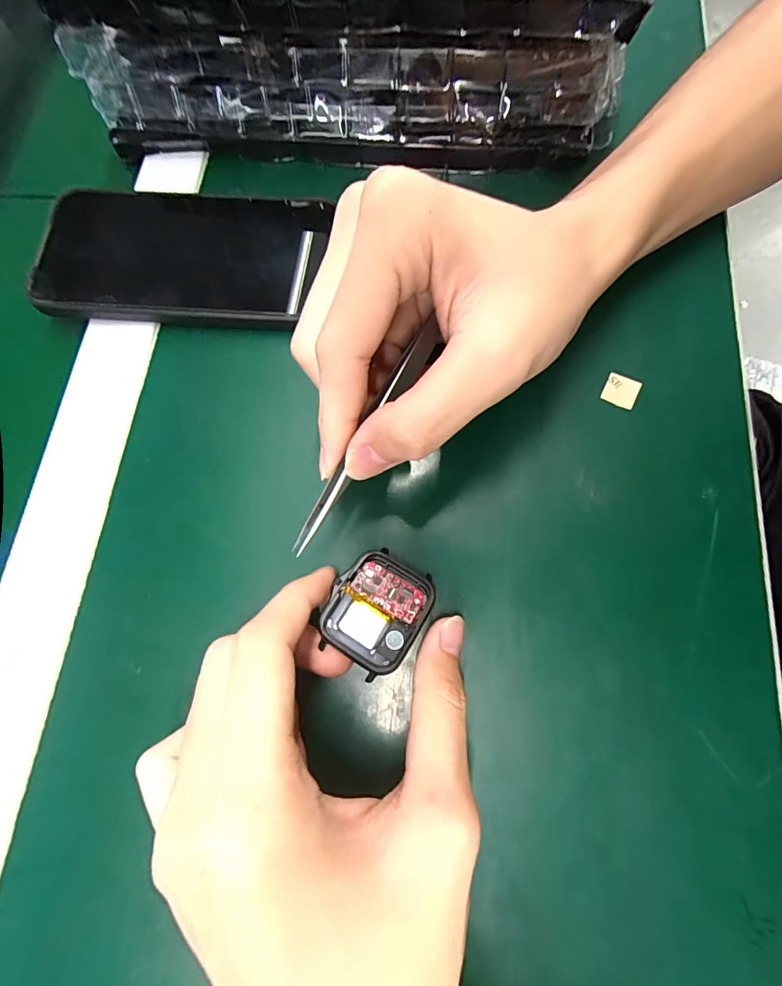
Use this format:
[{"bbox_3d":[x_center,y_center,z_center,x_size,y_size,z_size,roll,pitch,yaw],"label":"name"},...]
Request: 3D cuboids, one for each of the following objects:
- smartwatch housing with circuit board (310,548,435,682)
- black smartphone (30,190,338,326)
[{"bbox_3d":[-0.006,0.049,0.180,0.037,0.011,0.045,30,64,9],"label":"smartwatch housing with circuit board"},{"bbox_3d":[-0.113,-0.130,0.225,0.151,0.008,0.080,4,76,3],"label":"black smartphone"}]

